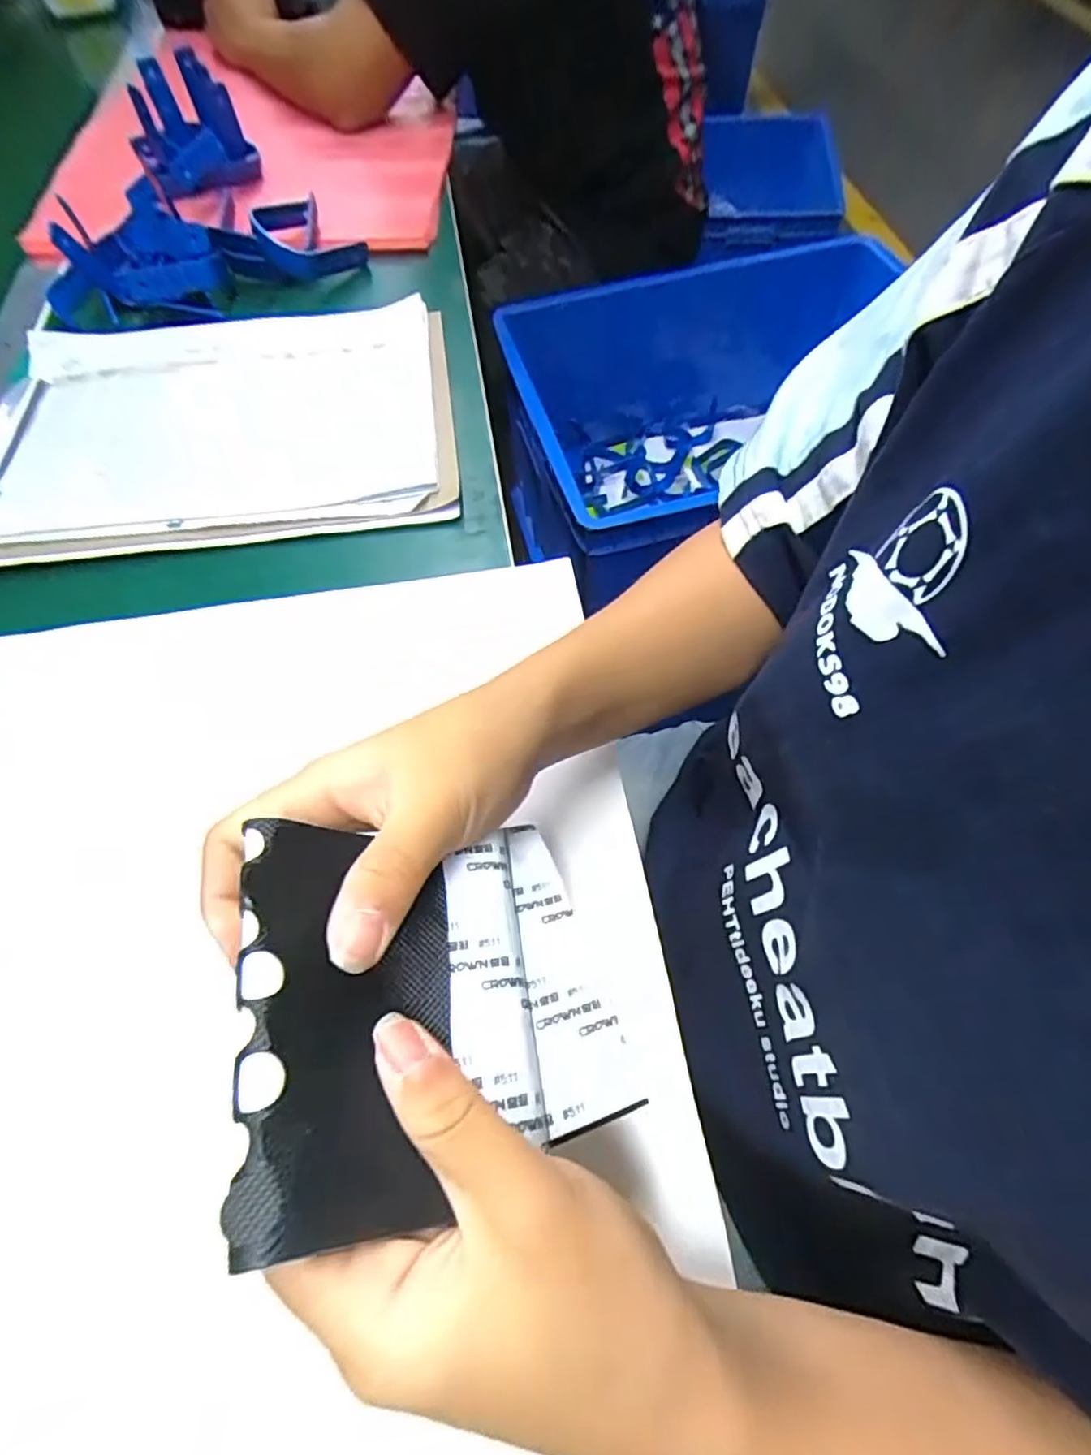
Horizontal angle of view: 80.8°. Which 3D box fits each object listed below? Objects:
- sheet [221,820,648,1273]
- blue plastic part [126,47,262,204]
[{"bbox_3d":[-0.030,0.073,0.184,0.114,0.009,0.097,5,52,-40],"label":"sheet"},{"bbox_3d":[-0.308,-0.514,0.563,0.093,0.091,0.078,-23,63,-10],"label":"blue plastic part"}]

